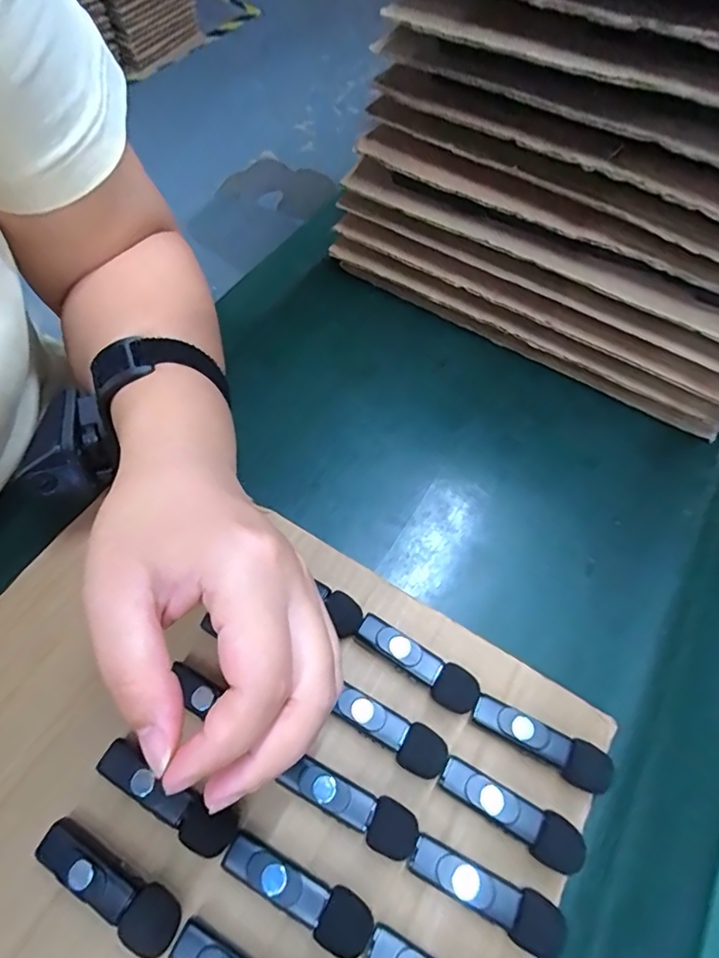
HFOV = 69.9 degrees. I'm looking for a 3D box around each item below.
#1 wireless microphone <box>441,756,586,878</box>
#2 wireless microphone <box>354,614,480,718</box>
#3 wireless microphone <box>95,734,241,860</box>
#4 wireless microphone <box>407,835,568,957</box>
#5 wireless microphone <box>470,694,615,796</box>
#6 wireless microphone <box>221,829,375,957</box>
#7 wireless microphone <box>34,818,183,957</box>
[{"bbox_3d":[0.066,0.146,0.226,0.063,0.019,0.018,34,64,10],"label":"wireless microphone"},{"bbox_3d":[0.028,0.091,0.256,0.065,0.017,0.018,35,65,10],"label":"wireless microphone"},{"bbox_3d":[-0.083,0.138,0.223,0.066,0.013,0.018,31,64,8],"label":"wireless microphone"},{"bbox_3d":[0.051,0.171,0.213,0.063,0.018,0.018,27,64,7],"label":"wireless microphone"},{"bbox_3d":[0.083,0.124,0.242,0.064,0.019,0.018,27,64,7],"label":"wireless microphone"},{"bbox_3d":[-0.025,0.168,0.211,0.064,0.015,0.019,30,64,8],"label":"wireless microphone"},{"bbox_3d":[-0.100,0.163,0.208,0.064,0.015,0.019,33,64,10],"label":"wireless microphone"}]

